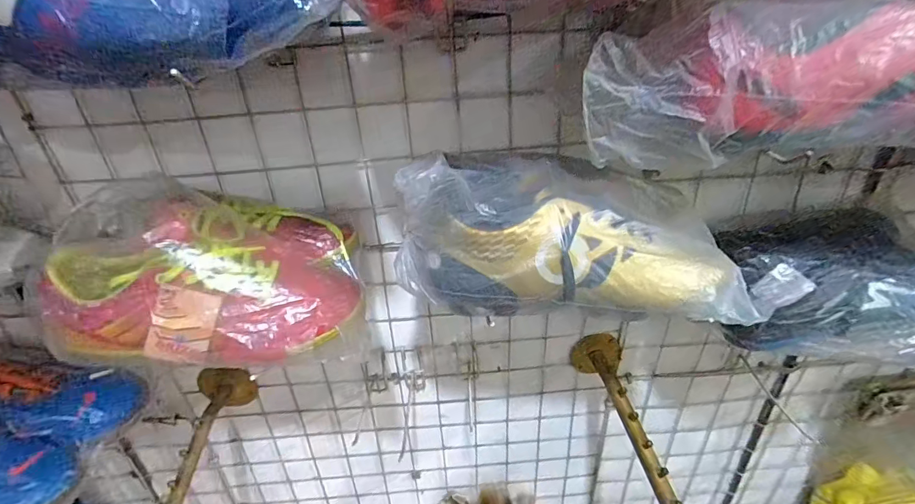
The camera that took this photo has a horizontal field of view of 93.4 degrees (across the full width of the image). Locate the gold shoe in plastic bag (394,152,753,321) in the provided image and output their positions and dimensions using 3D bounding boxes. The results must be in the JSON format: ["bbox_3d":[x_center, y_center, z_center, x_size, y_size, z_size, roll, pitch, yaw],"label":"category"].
[{"bbox_3d":[0.087,-0.016,0.338,0.260,0.096,0.099,1,30,7],"label":"gold shoe in plastic bag"}]

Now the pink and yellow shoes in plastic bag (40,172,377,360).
[{"bbox_3d":[-0.186,0.006,0.351,0.221,0.089,0.148,-3,30,-1],"label":"pink and yellow shoes in plastic bag"}]

